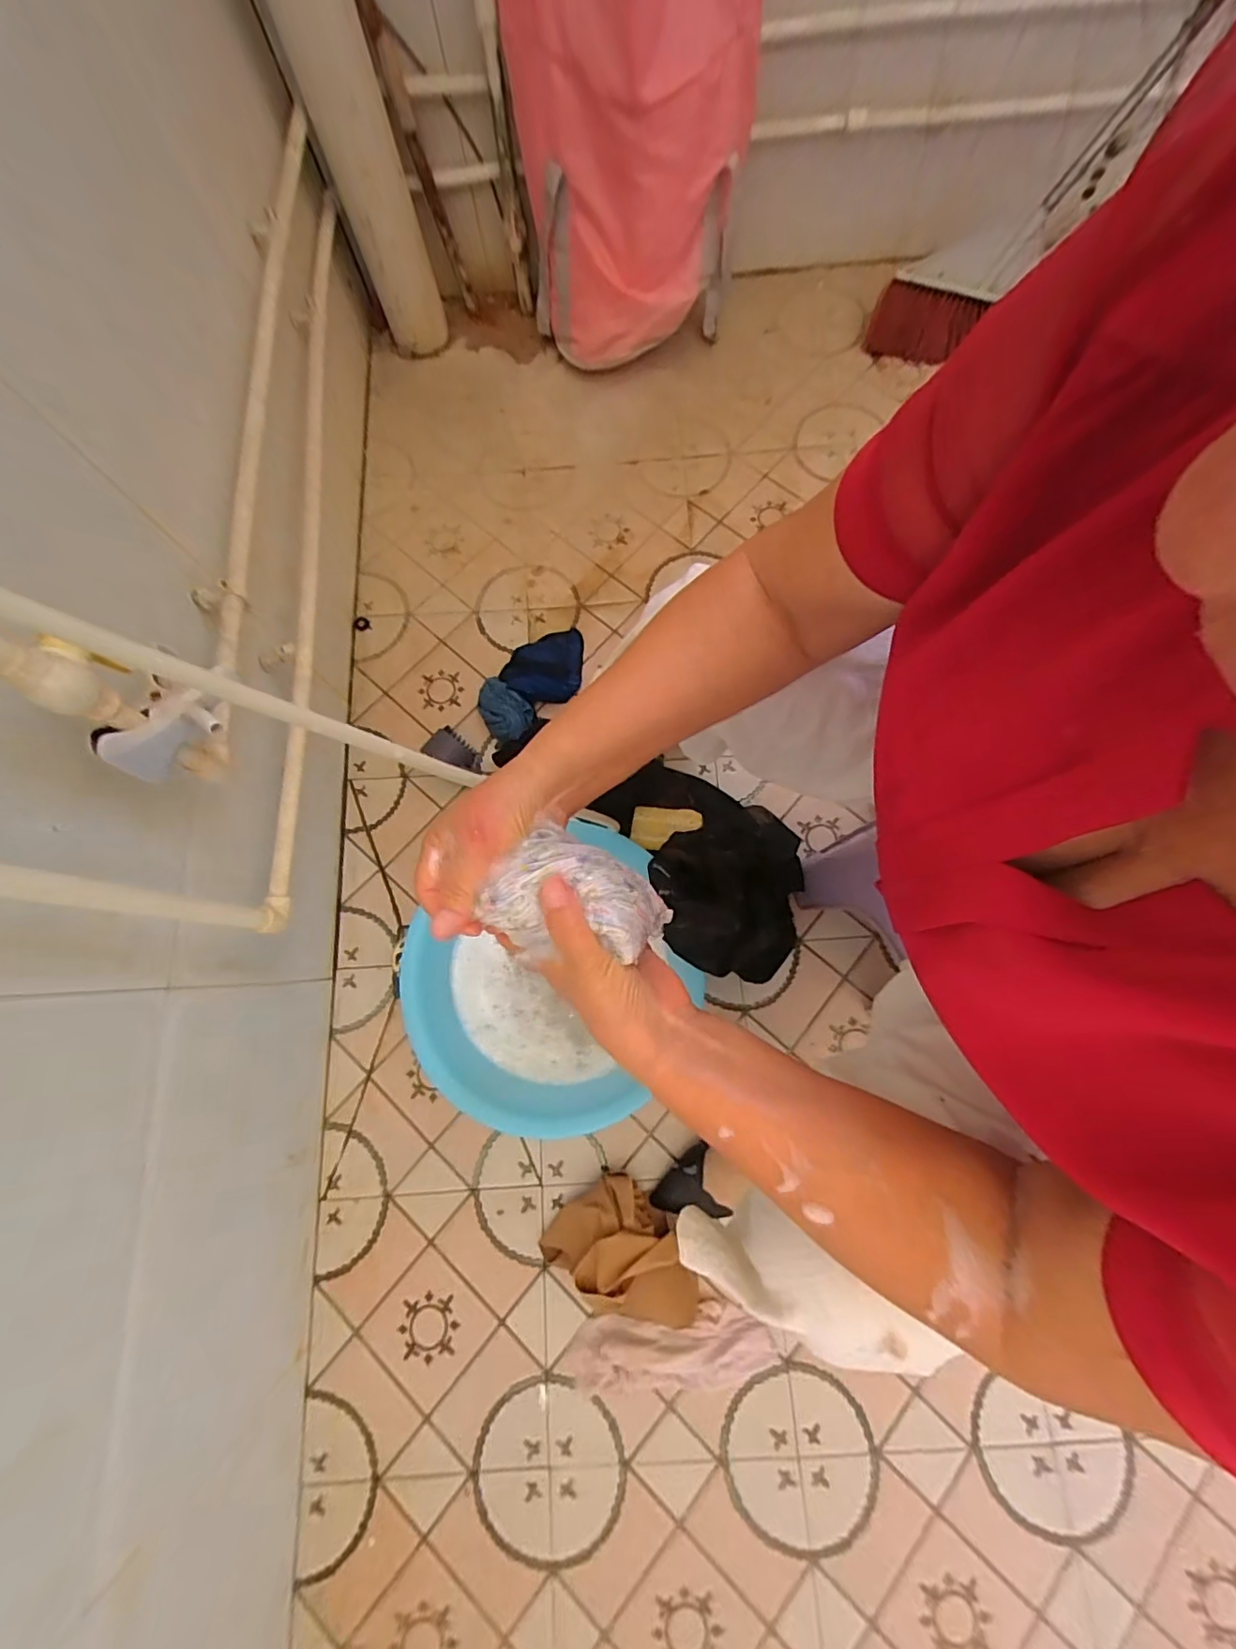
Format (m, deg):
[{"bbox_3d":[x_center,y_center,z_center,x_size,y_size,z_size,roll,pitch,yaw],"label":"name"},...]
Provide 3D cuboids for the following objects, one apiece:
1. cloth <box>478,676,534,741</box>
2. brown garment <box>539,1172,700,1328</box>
[{"bbox_3d":[-0.181,-0.186,0.878,0.079,0.046,0.100,-27,76,-5],"label":"cloth"},{"bbox_3d":[0.011,0.548,0.668,0.142,0.074,0.194,-43,78,-9],"label":"brown garment"}]

